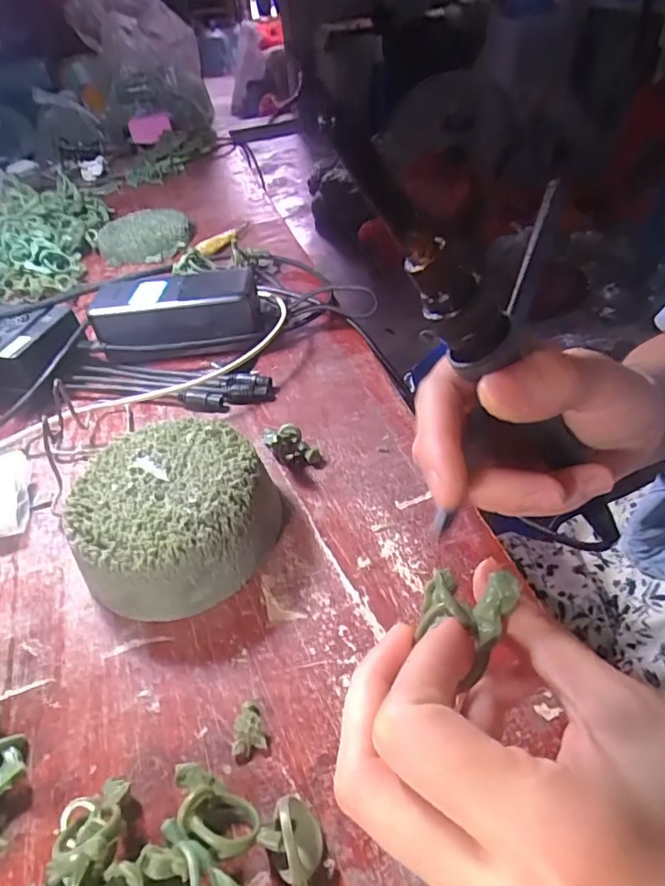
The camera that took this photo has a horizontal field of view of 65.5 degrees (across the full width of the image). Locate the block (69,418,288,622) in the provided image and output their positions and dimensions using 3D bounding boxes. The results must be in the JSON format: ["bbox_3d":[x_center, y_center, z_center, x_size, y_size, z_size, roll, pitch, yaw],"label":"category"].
[{"bbox_3d":[-0.083,0.037,0.280,0.101,0.046,0.096,-4,43,3],"label":"block"}]

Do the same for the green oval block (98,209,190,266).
[{"bbox_3d":[-0.218,-0.242,0.598,0.091,0.028,0.079,0,44,7],"label":"green oval block"}]

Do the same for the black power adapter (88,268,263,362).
[{"bbox_3d":[-0.127,-0.105,0.432,0.128,0.053,0.056,-6,43,1],"label":"black power adapter"}]

